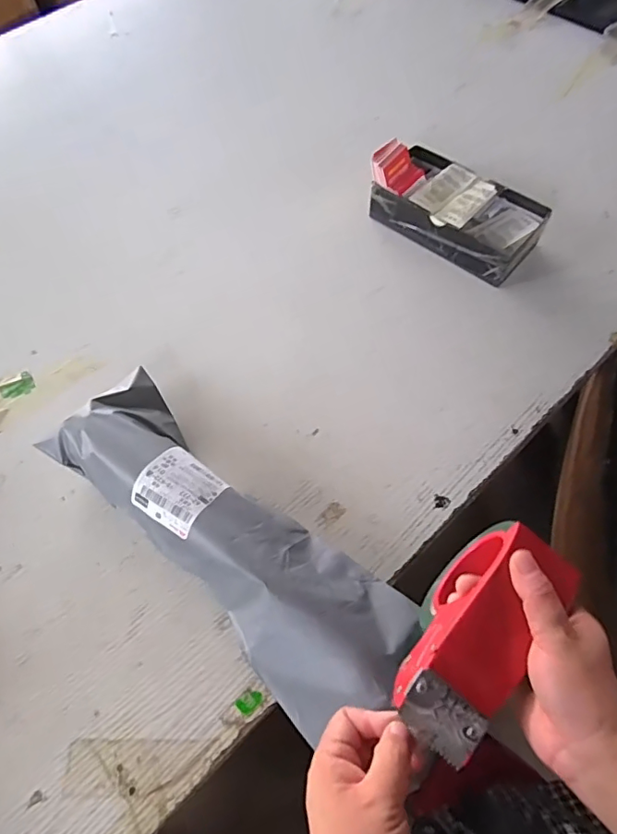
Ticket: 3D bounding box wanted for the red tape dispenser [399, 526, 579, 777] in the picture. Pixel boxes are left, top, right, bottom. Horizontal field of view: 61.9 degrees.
[{"bbox_3d":[0.117,0.154,0.375,0.068,0.102,0.161,35,75,2],"label":"red tape dispenser"}]

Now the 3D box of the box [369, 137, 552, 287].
[{"bbox_3d":[0.200,-0.289,0.694,0.226,0.088,0.112,34,69,18],"label":"box"}]

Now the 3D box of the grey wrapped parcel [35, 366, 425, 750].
[{"bbox_3d":[-0.086,0.108,0.494,0.397,0.054,0.128,38,71,20],"label":"grey wrapped parcel"}]

